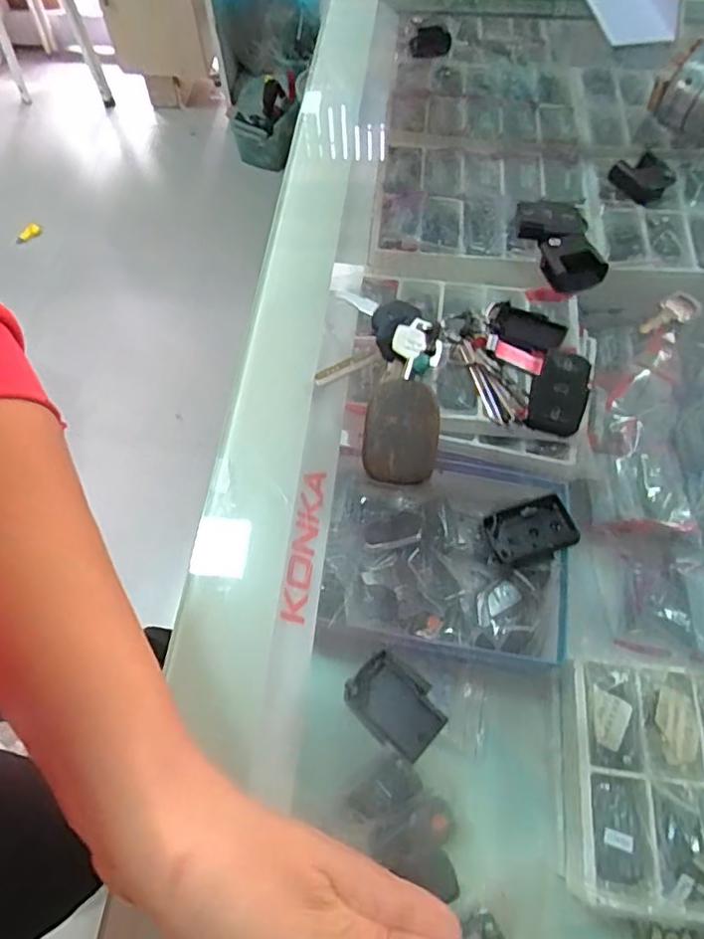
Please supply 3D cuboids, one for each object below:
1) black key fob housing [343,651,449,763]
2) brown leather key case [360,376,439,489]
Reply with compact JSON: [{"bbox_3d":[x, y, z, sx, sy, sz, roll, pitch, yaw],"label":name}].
[{"bbox_3d":[0.019,0.102,0.252,0.041,0.004,0.030,40,70,19],"label":"black key fob housing"},{"bbox_3d":[0.028,-0.020,0.310,0.040,0.015,0.055,8,97,21],"label":"brown leather key case"}]

